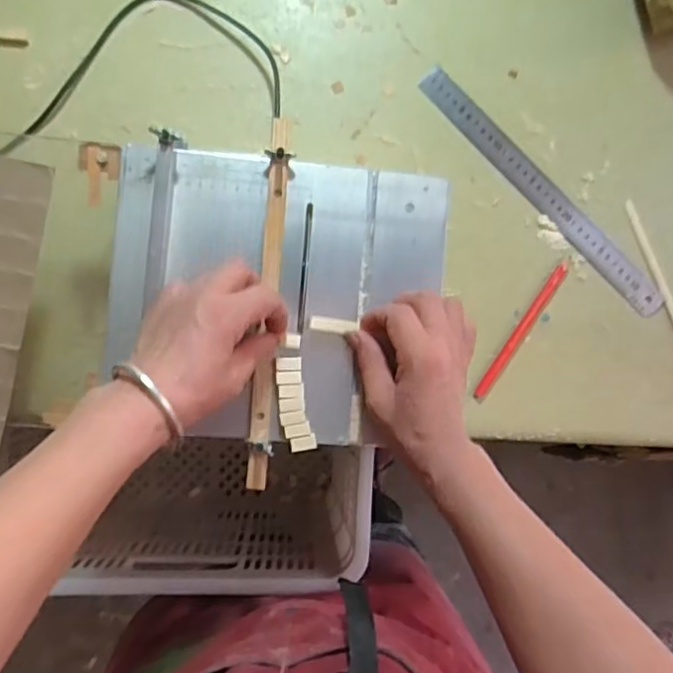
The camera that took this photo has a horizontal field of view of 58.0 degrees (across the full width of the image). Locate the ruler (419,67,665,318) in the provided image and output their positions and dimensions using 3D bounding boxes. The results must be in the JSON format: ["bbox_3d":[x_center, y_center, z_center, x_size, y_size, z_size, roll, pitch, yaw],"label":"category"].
[{"bbox_3d":[0.209,-0.144,0.613,0.327,0.006,0.033,45,91,-2],"label":"ruler"}]

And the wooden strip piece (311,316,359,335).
[{"bbox_3d":[-0.003,-0.009,0.493,0.037,0.007,0.013,5,89,-3],"label":"wooden strip piece"}]

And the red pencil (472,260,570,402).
[{"bbox_3d":[0.185,-0.007,0.606,0.011,0.009,0.160,35,86,-5],"label":"red pencil"}]

